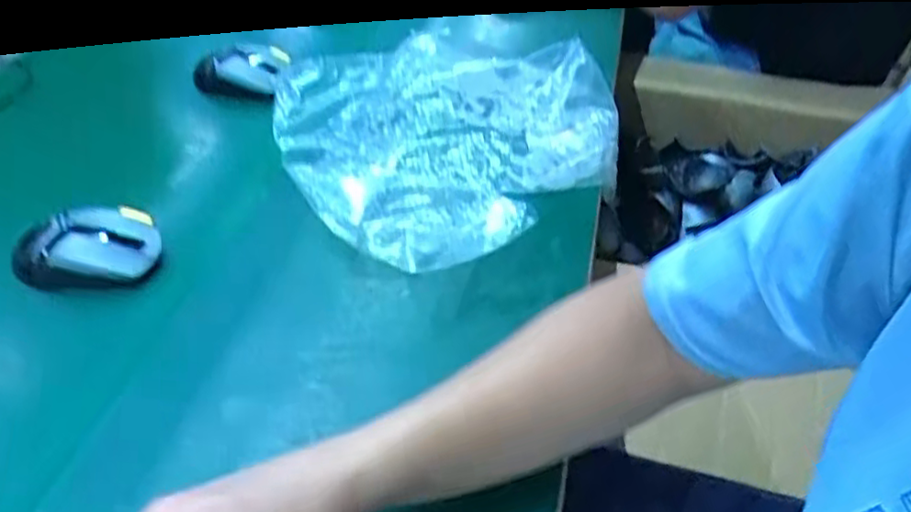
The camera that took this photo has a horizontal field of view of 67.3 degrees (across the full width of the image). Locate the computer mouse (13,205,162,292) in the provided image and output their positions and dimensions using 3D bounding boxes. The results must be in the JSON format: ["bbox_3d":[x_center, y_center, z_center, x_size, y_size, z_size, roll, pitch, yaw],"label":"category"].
[{"bbox_3d":[-0.305,-0.007,0.571,0.113,0.045,0.067,-2,42,-2],"label":"computer mouse"}]

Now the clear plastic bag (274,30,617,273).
[{"bbox_3d":[0.009,-0.141,0.686,0.351,0.070,0.321,-29,51,-27],"label":"clear plastic bag"}]

